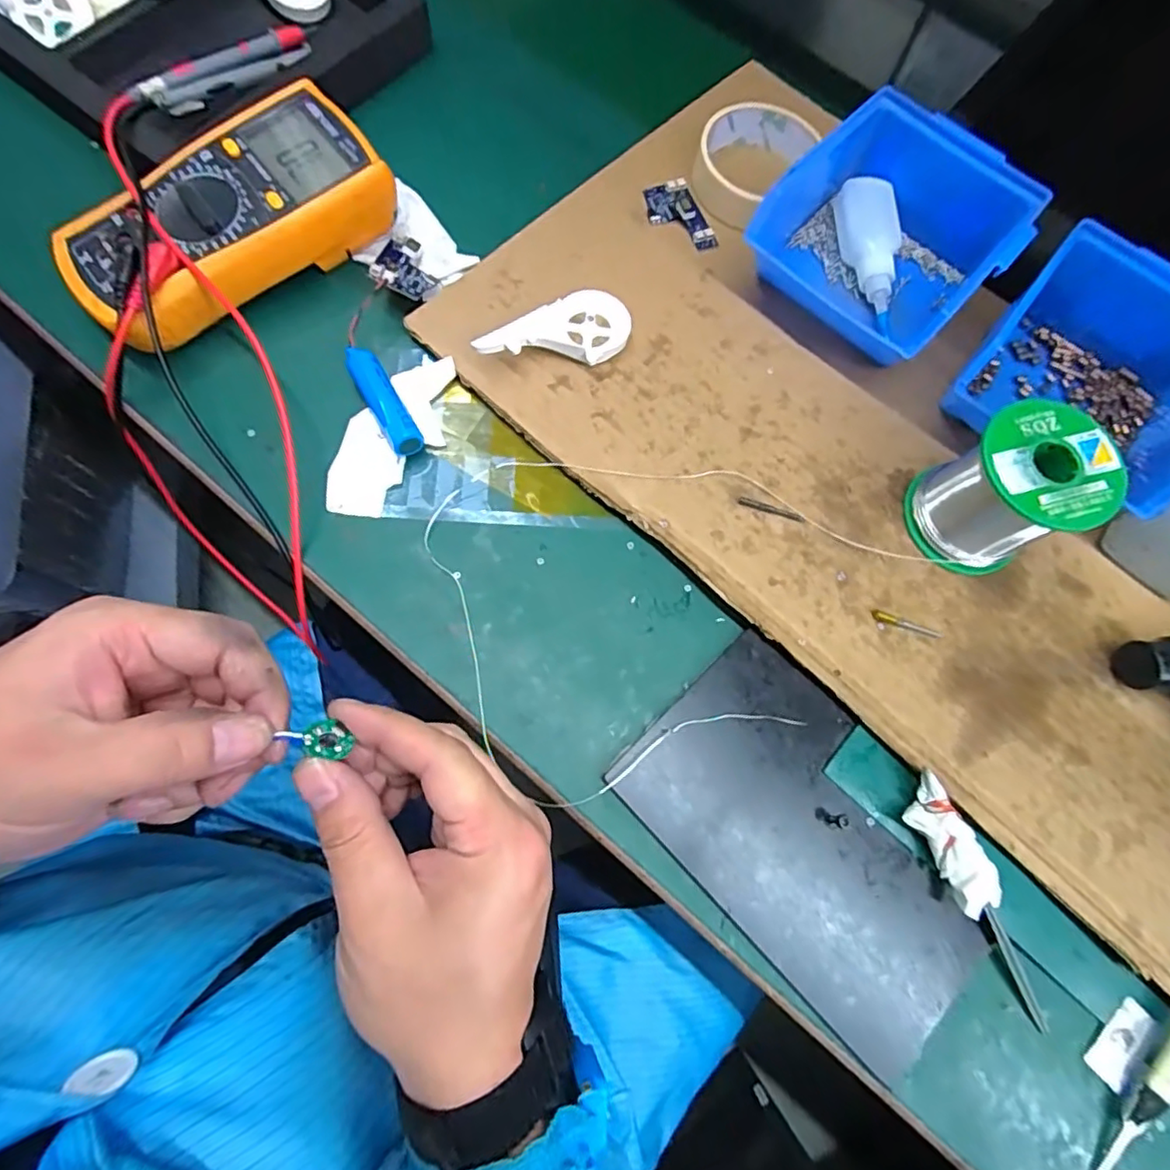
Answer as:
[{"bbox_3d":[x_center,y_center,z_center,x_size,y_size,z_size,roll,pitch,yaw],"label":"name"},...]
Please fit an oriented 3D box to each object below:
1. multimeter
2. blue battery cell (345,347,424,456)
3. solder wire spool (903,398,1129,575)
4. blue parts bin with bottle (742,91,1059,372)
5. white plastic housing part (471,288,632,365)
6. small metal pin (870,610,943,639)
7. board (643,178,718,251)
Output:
[{"bbox_3d":[-0.211,-0.215,0.365,0.186,0.047,0.088,-42,80,-12],"label":"multimeter"},{"bbox_3d":[-0.115,-0.105,0.347,0.018,0.018,0.069,-30,78,-9],"label":"blue battery cell"},{"bbox_3d":[0.222,-0.048,0.319,0.063,0.070,0.065,1,75,-2],"label":"solder wire spool"},{"bbox_3d":[0.184,-0.212,0.371,0.121,0.061,0.129,43,78,9],"label":"blue parts bin with bottle"},{"bbox_3d":[-0.016,-0.146,0.358,0.093,0.022,0.044,-26,78,-8],"label":"white plastic housing part"},{"bbox_3d":[0.178,0.022,0.331,0.039,0.004,0.006,16,75,2],"label":"small metal pin"},{"bbox_3d":[0.063,-0.250,0.405,0.037,0.010,0.057,-16,74,-6],"label":"board"}]

